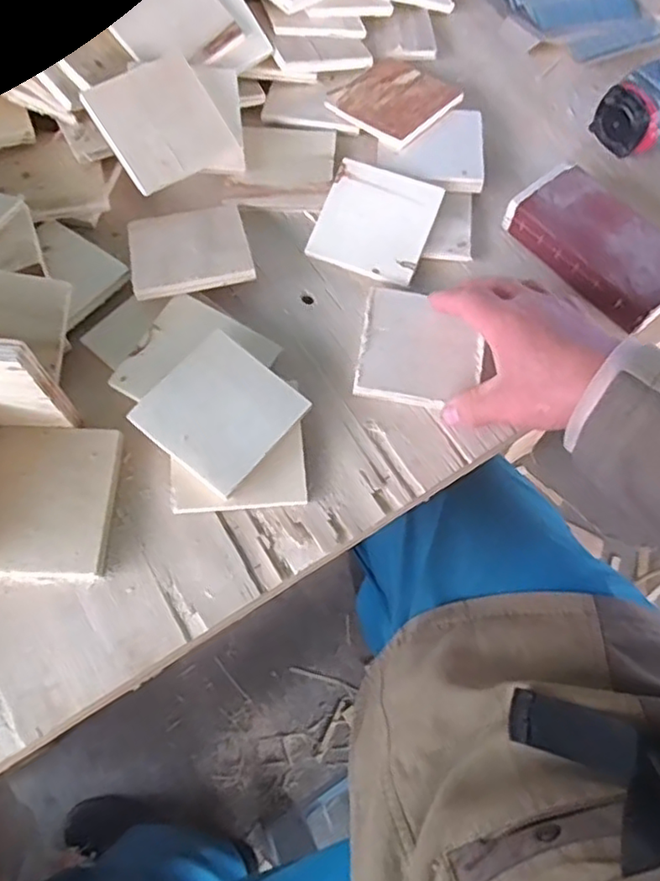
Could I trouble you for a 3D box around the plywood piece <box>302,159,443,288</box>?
[{"bbox_3d":[0.038,-0.186,0.530,0.092,0.006,0.094,20,82,10],"label":"plywood piece"}]

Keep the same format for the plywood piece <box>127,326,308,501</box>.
[{"bbox_3d":[-0.078,-0.022,0.448,0.091,0.011,0.092,38,70,14],"label":"plywood piece"}]

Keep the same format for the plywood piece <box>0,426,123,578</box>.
[{"bbox_3d":[-0.196,0.041,0.439,0.088,0.016,0.103,1,66,-2],"label":"plywood piece"}]

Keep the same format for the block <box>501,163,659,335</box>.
[{"bbox_3d":[0.223,-0.162,0.519,0.070,0.033,0.146,-37,72,-16],"label":"block"}]

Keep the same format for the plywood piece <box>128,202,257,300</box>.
[{"bbox_3d":[-0.117,-0.162,0.519,0.094,0.009,0.109,-12,53,-8],"label":"plywood piece"}]

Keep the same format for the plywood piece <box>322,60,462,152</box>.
[{"bbox_3d":[0.062,-0.322,0.589,0.097,0.012,0.100,42,71,15],"label":"plywood piece"}]

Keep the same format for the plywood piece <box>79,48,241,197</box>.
[{"bbox_3d":[-0.140,-0.266,0.522,0.093,0.009,0.093,-35,98,-13],"label":"plywood piece"}]

